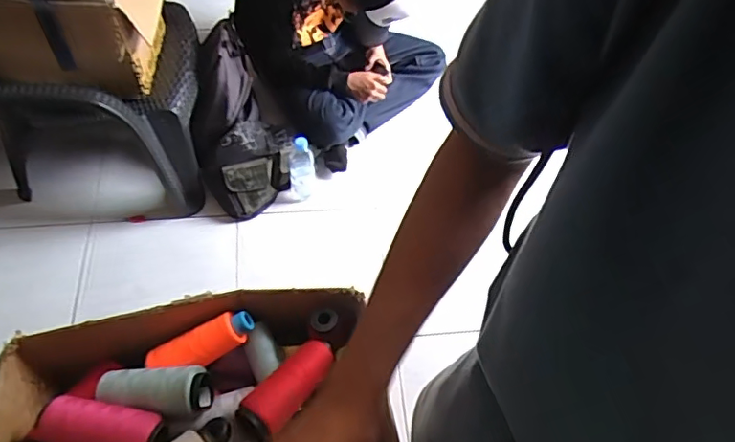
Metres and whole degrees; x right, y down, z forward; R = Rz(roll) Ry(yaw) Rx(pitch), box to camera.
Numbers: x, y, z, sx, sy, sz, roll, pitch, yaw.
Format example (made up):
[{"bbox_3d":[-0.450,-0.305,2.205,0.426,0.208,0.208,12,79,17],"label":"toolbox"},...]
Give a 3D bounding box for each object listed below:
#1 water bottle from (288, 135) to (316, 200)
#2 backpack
[{"bbox_3d":[-0.185,-0.147,1.504,0.073,0.220,0.060,-1,58,-6],"label":"water bottle"},{"bbox_3d":[-0.346,-0.276,1.499,0.249,0.335,0.413,-5,59,-8],"label":"backpack"}]

